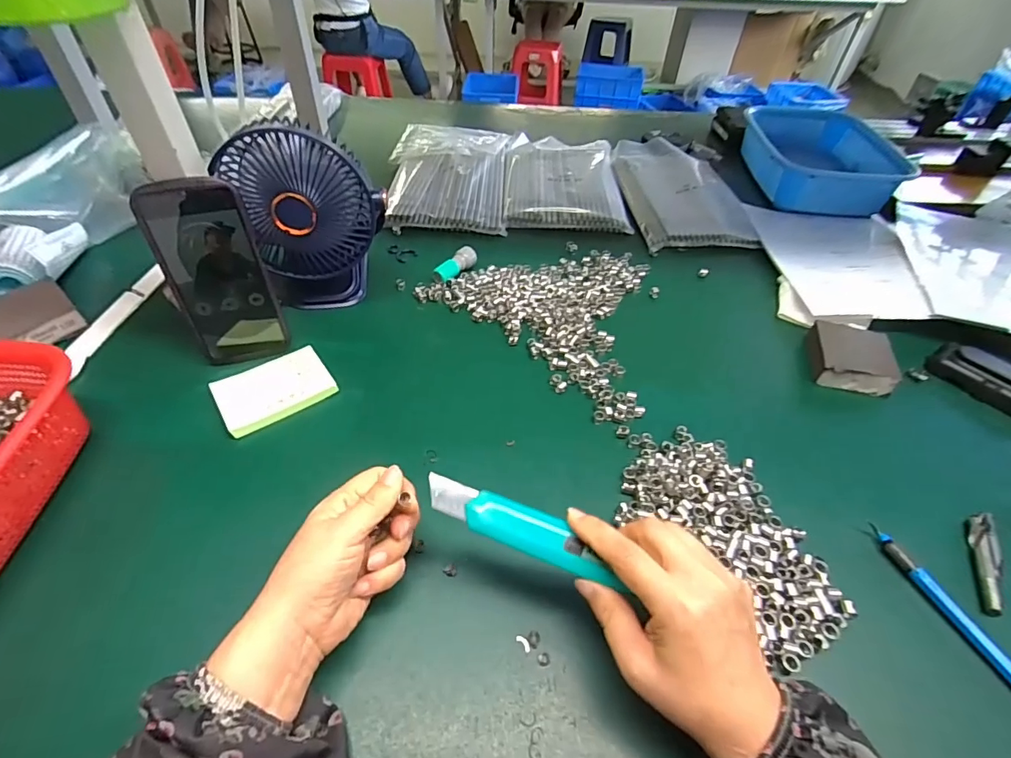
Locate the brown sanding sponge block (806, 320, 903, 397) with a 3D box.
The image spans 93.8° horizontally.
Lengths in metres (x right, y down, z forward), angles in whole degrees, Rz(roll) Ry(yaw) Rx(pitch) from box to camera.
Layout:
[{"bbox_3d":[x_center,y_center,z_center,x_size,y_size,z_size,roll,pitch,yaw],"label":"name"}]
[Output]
[{"bbox_3d":[0.349,-0.024,0.483,0.072,0.028,0.077,15,46,11],"label":"brown sanding sponge block"}]

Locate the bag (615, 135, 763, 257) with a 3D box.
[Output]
[{"bbox_3d":[0.265,-0.305,0.758,0.163,0.033,0.327,-1,45,-5],"label":"bag"}]

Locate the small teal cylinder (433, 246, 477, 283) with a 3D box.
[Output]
[{"bbox_3d":[-0.061,-0.140,0.579,0.021,0.021,0.061,30,50,24],"label":"small teal cylinder"}]

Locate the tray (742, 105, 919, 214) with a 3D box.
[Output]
[{"bbox_3d":[0.519,-0.382,0.816,0.194,0.082,0.300,5,46,3],"label":"tray"}]

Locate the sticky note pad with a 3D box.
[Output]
[{"bbox_3d":[-0.213,0.008,0.438,0.096,0.008,0.070,-30,53,-29],"label":"sticky note pad"}]

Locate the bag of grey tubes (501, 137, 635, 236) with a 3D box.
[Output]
[{"bbox_3d":[0.093,-0.335,0.779,0.181,0.023,0.308,3,44,-1],"label":"bag of grey tubes"}]

